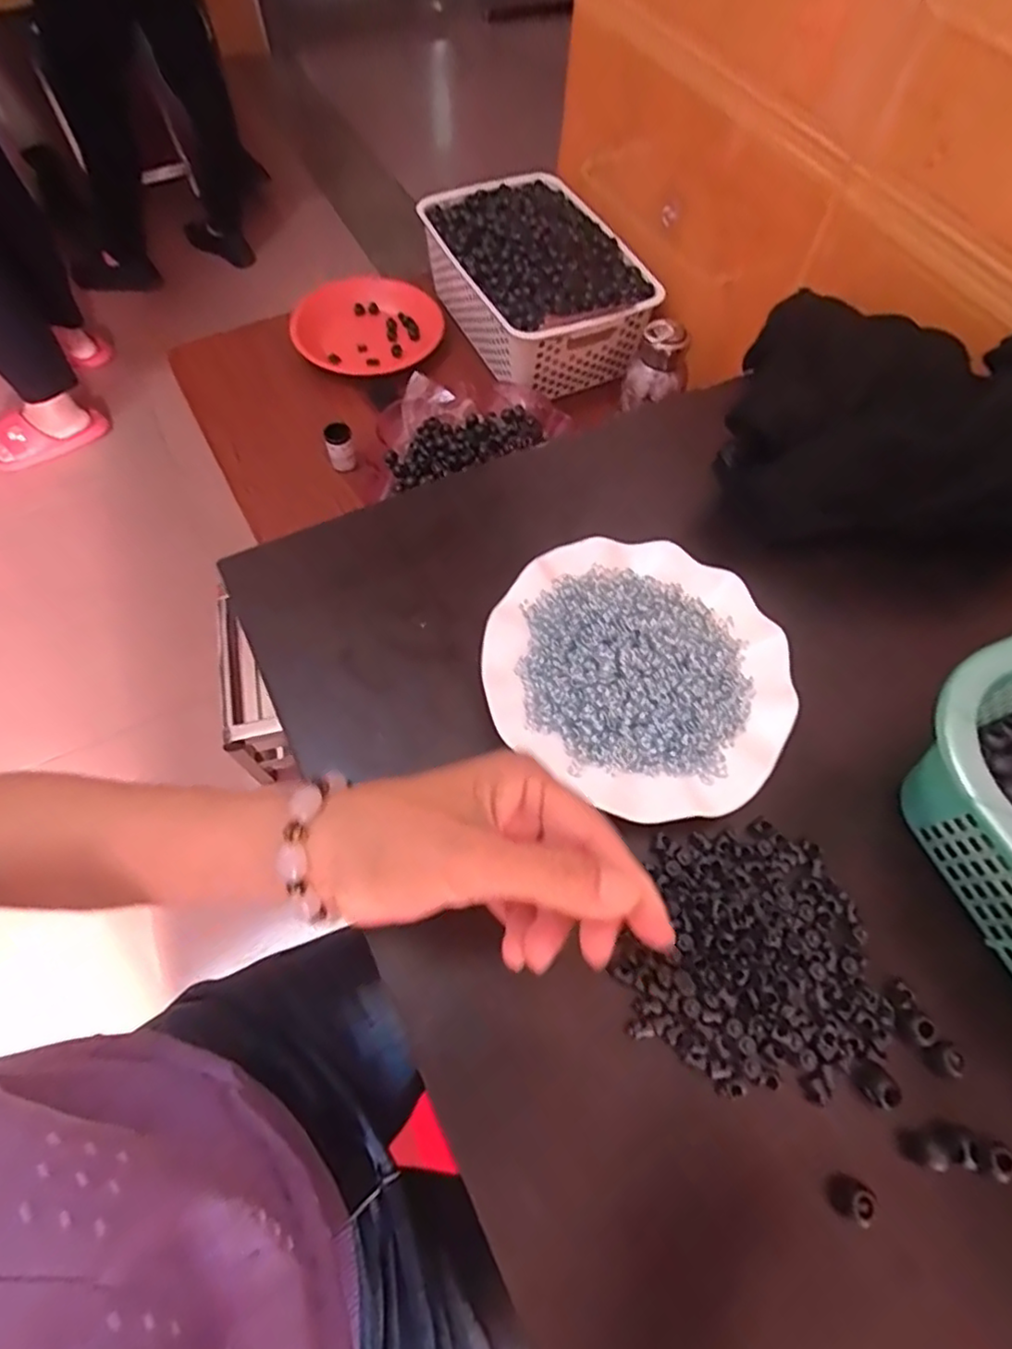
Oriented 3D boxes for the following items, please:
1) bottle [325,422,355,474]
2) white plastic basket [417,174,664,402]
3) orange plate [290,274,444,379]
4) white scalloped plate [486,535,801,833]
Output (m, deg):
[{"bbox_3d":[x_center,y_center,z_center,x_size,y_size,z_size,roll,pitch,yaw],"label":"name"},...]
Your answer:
[{"bbox_3d":[-0.194,-0.268,0.748,0.029,0.050,0.028,-11,64,-7],"label":"bottle"},{"bbox_3d":[0.039,-0.516,0.829,0.220,0.121,0.291,-21,66,-12],"label":"white plastic basket"},{"bbox_3d":[-0.190,-0.484,0.879,0.200,0.036,0.166,-5,64,-4],"label":"orange plate"},{"bbox_3d":[0.083,-0.005,0.395,0.181,0.027,0.173,1,63,-1],"label":"white scalloped plate"}]

